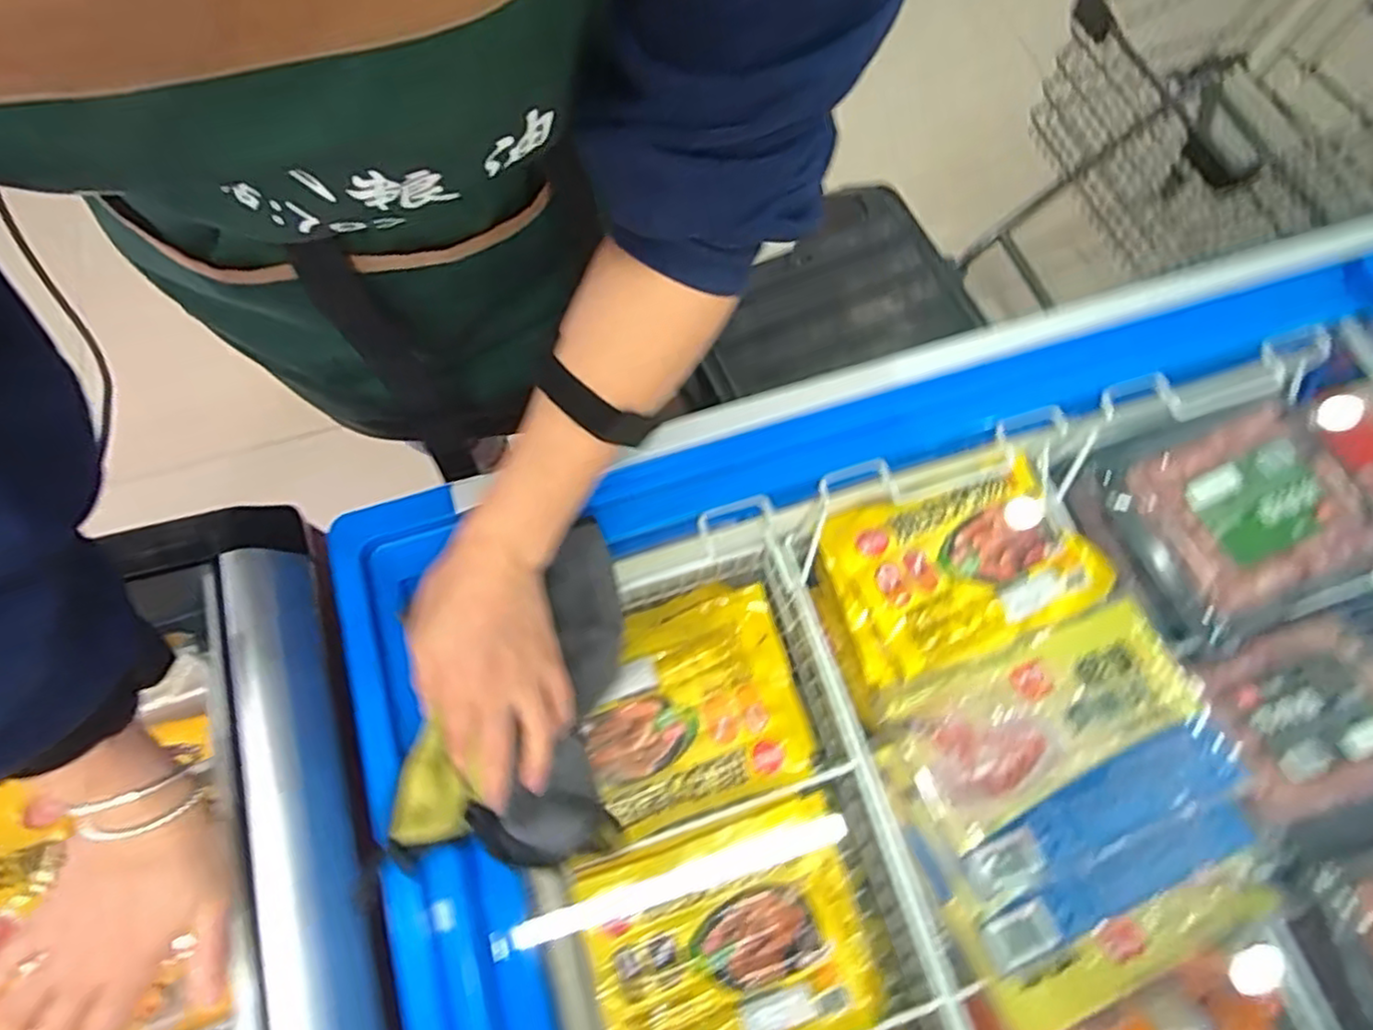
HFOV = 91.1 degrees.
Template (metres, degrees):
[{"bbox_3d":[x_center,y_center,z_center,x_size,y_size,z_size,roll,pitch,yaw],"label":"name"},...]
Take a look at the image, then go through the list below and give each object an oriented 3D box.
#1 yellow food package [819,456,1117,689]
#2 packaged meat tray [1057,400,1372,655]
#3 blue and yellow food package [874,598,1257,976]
[{"bbox_3d":[0.256,0.042,0.616,0.234,0.045,0.160,-18,73,-7],"label":"yellow food package"},{"bbox_3d":[0.529,0.006,0.657,0.248,0.091,0.209,-22,74,-8],"label":"packaged meat tray"},{"bbox_3d":[0.328,0.230,0.588,0.274,0.039,0.229,-21,74,-8],"label":"blue and yellow food package"}]

